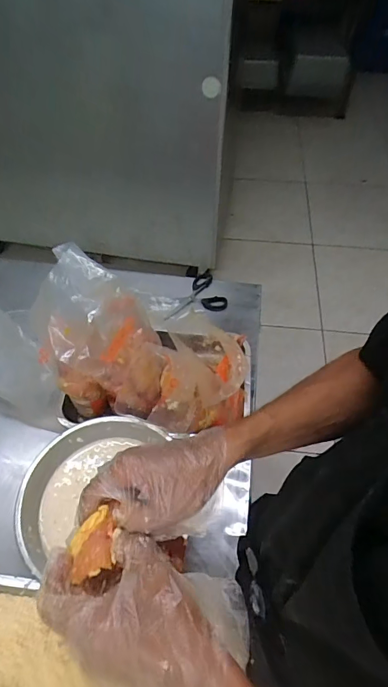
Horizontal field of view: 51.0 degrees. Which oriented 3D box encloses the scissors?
[{"bbox_3d":[-0.006,-0.095,0.826,0.124,0.020,0.089,-19,56,-14],"label":"scissors"}]

